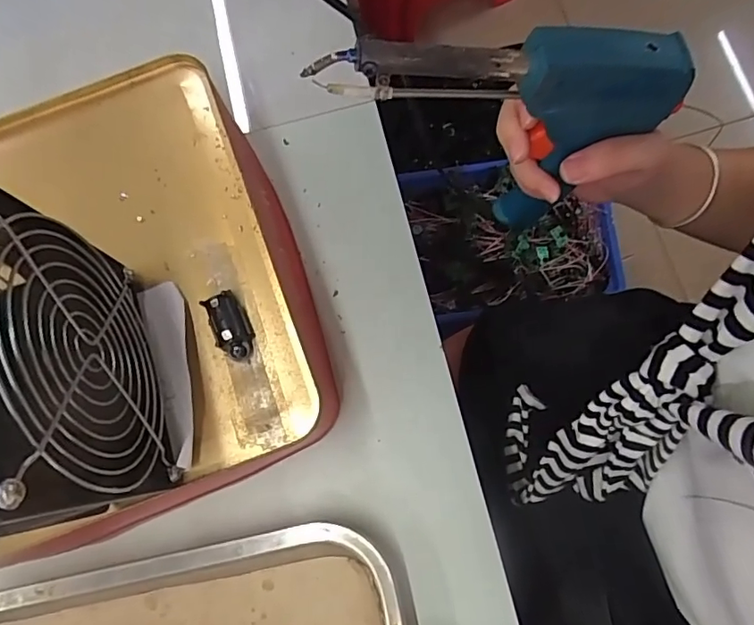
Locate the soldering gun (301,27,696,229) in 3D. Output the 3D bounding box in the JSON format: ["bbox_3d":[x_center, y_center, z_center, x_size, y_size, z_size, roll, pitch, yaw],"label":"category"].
[{"bbox_3d":[0.061,-0.094,0.298,0.174,0.147,0.037,-8,78,-3],"label":"soldering gun"}]

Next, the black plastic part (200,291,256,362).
[{"bbox_3d":[-0.075,0.007,0.265,0.017,0.014,0.034,-28,77,-3],"label":"black plastic part"}]

